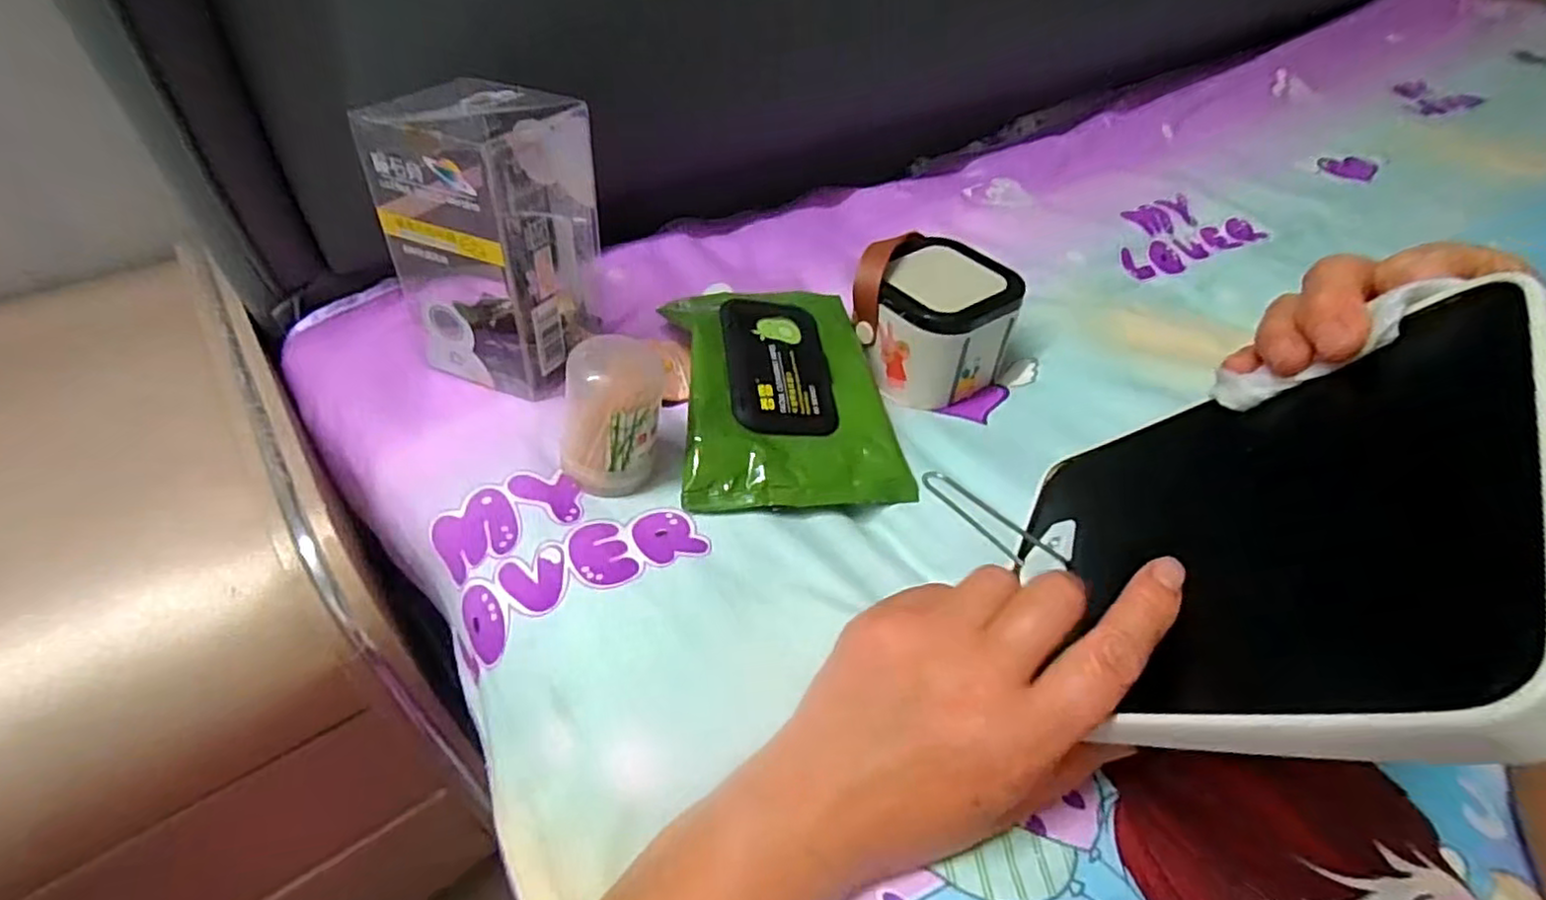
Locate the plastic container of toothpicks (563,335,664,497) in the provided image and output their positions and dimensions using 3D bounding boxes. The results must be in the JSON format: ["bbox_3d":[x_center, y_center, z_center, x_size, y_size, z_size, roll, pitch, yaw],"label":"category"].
[{"bbox_3d":[-0.077,-0.018,0.328,0.045,0.063,0.050,26,51,21],"label":"plastic container of toothpicks"}]

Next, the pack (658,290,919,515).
[{"bbox_3d":[0.002,-0.046,0.390,0.118,0.039,0.171,-7,47,-10],"label":"pack"}]

